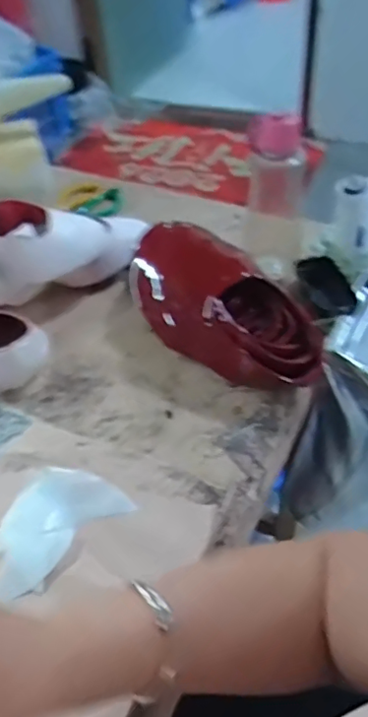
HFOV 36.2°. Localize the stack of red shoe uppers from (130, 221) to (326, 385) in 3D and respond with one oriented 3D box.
[{"bbox_3d":[0.034,-0.052,0.645,0.120,0.088,0.266,-30,50,-24],"label":"stack of red shoe uppers"}]

